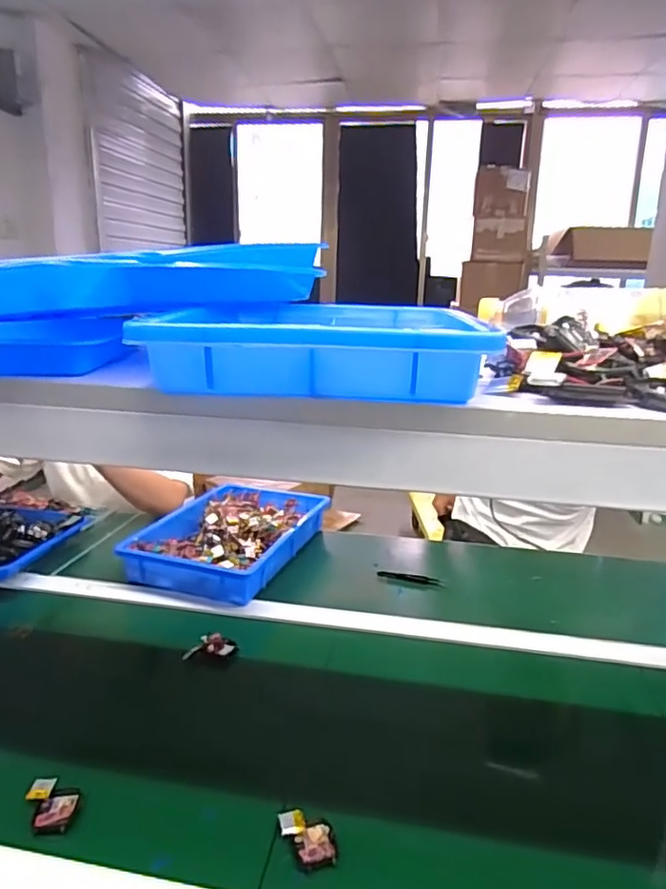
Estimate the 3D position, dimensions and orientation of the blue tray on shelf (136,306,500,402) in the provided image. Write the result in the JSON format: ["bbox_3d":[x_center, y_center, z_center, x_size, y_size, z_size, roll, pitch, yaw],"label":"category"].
[{"bbox_3d":[-0.012,-0.084,0.471,0.210,0.041,0.273,1,17,0],"label":"blue tray on shelf"}]

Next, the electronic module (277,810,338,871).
[{"bbox_3d":[-0.021,0.351,0.529,0.044,0.012,0.051,-5,18,-20],"label":"electronic module"}]

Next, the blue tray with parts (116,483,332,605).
[{"bbox_3d":[-0.176,0.157,1.071,0.237,0.057,0.374,8,18,21],"label":"blue tray with parts"}]

